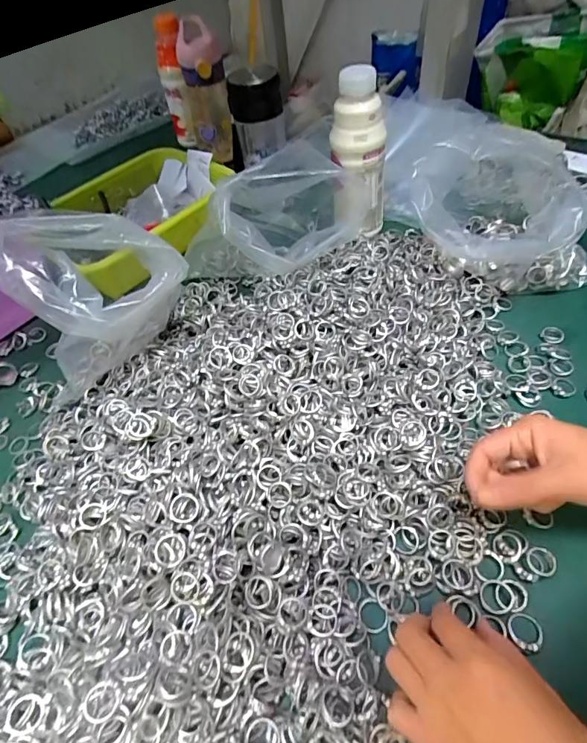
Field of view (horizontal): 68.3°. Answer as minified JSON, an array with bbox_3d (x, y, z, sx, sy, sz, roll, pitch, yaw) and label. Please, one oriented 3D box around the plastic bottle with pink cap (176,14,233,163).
[{"bbox_3d":[-0.141,-0.464,0.728,0.075,0.183,0.088,-31,55,-18],"label":"plastic bottle with pink cap"}]

